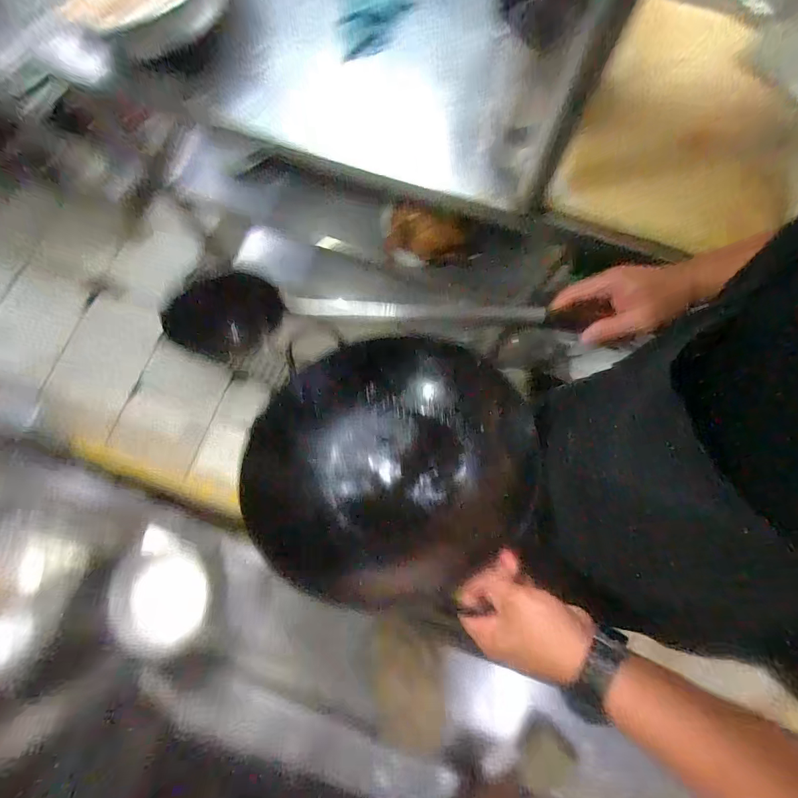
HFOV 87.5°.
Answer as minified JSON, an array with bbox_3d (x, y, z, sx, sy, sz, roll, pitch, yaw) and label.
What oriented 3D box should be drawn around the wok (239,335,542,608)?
[{"bbox_3d":[-0.002,0.077,0.603,0.411,0.109,0.352,-24,80,-5],"label":"wok"}]

